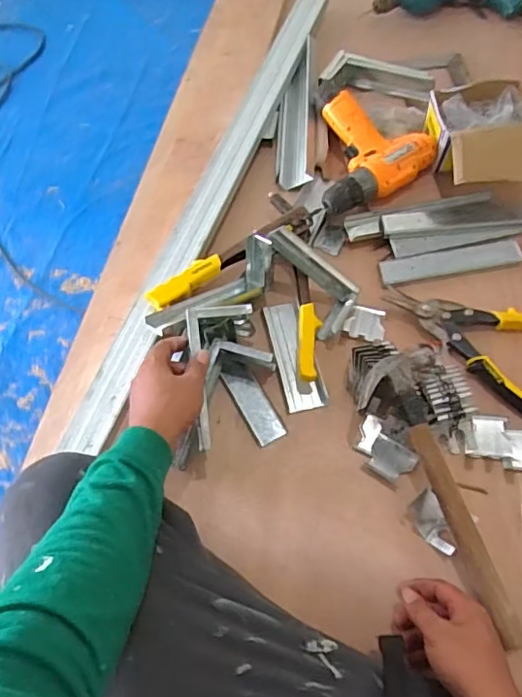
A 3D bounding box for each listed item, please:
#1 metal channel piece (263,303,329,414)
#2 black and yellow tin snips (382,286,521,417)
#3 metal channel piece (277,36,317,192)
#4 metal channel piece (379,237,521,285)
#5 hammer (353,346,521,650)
[{"bbox_3d":[0.042,0.005,0.714,0.048,0.018,0.151,-8,63,-11],"label":"metal channel piece"},{"bbox_3d":[0.291,-0.028,0.716,0.231,0.030,0.133,41,73,19],"label":"black and yellow tin snips"},{"bbox_3d":[0.057,-0.380,0.884,0.055,0.029,0.296,2,64,4],"label":"metal channel piece"},{"bbox_3d":[0.262,-0.120,0.775,0.193,0.011,0.037,-10,79,2],"label":"metal channel piece"},{"bbox_3d":[0.199,0.151,0.597,0.106,0.053,0.315,-20,65,-7],"label":"hammer"}]

